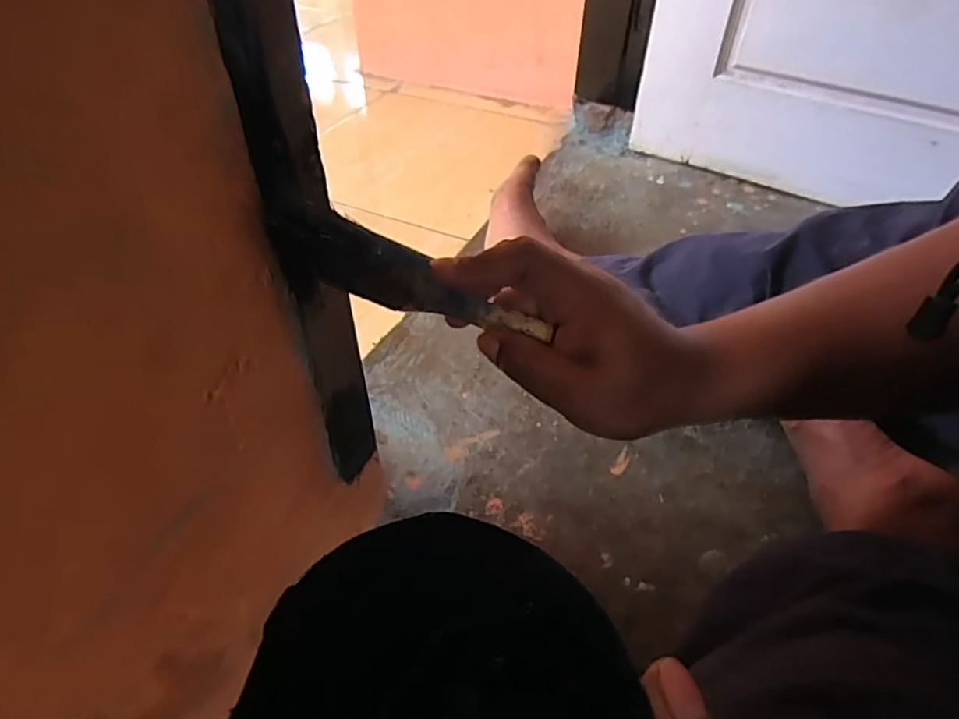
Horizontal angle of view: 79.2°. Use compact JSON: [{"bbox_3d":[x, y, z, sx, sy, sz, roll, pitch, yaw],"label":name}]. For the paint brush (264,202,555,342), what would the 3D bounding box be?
[{"bbox_3d":[-0.032,-0.035,0.282,0.141,0.039,0.017,21,40,-23],"label":"paint brush"}]

